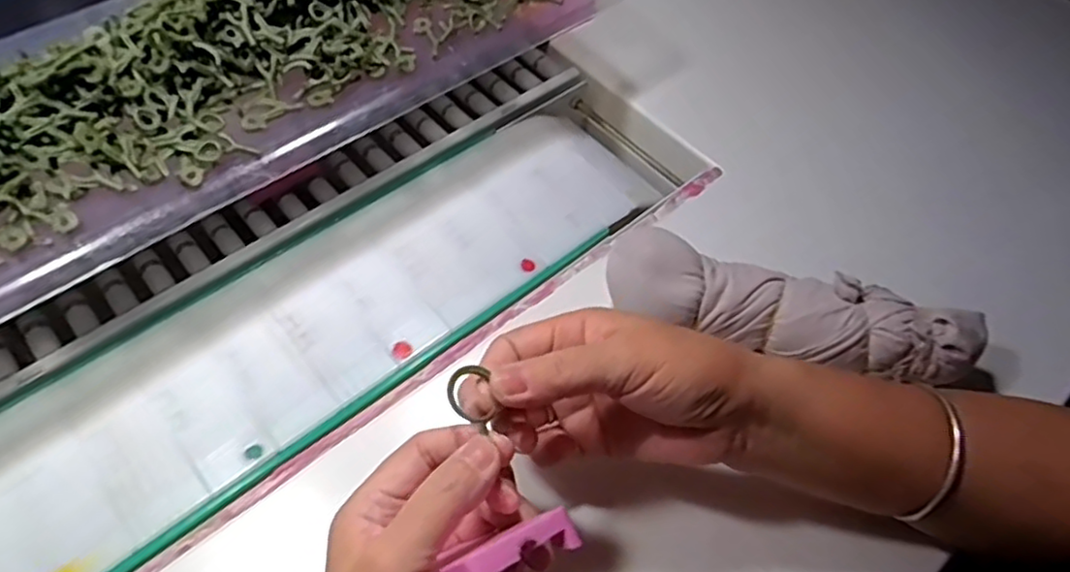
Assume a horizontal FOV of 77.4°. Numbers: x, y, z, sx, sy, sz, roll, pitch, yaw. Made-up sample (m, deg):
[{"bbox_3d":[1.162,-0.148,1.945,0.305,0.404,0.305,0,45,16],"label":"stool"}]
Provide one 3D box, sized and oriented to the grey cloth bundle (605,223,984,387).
[{"bbox_3d":[0.145,0.019,0.389,0.209,0.056,0.054,12,57,4],"label":"grey cloth bundle"}]

